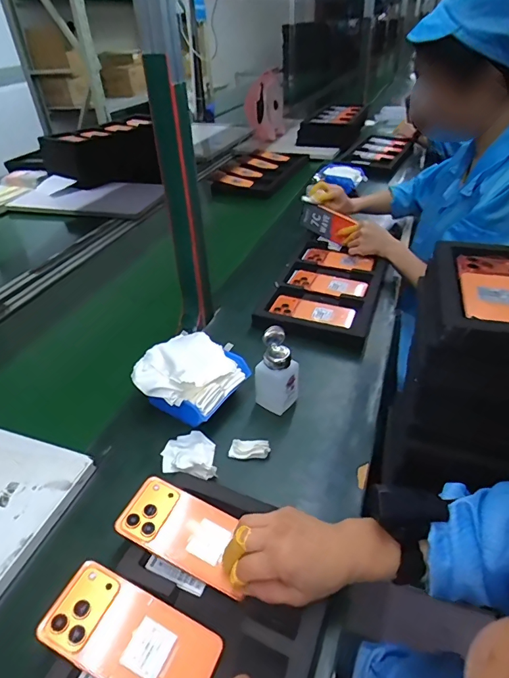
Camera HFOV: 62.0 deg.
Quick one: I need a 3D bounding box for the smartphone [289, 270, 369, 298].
[{"bbox_3d":[0.162,-0.124,0.938,0.169,0.004,0.078,14,40,21],"label":"smartphone"}]

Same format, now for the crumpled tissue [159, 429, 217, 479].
[{"bbox_3d":[-0.090,0.158,0.594,0.075,0.018,0.079,-1,37,2],"label":"crumpled tissue"}]

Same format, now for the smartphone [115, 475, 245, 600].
[{"bbox_3d":[-0.075,0.218,0.485,0.152,0.009,0.078,25,42,10],"label":"smartphone"}]

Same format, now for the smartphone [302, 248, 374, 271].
[{"bbox_3d":[0.206,-0.199,1.034,0.172,0.014,0.080,14,40,21],"label":"smartphone"}]

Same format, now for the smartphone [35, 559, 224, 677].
[{"bbox_3d":[-0.115,0.281,0.399,0.159,0.007,0.076,24,43,11],"label":"smartphone"}]

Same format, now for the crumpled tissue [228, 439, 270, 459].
[{"bbox_3d":[-0.007,0.156,0.598,0.056,0.018,0.023,-3,37,0],"label":"crumpled tissue"}]

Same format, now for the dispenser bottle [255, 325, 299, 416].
[{"bbox_3d":[0.035,0.050,0.639,0.060,0.134,0.046,14,40,21],"label":"dispenser bottle"}]

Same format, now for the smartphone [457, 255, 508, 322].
[{"bbox_3d":[0.297,-0.064,0.523,0.071,0.016,0.160,7,38,13],"label":"smartphone"}]

